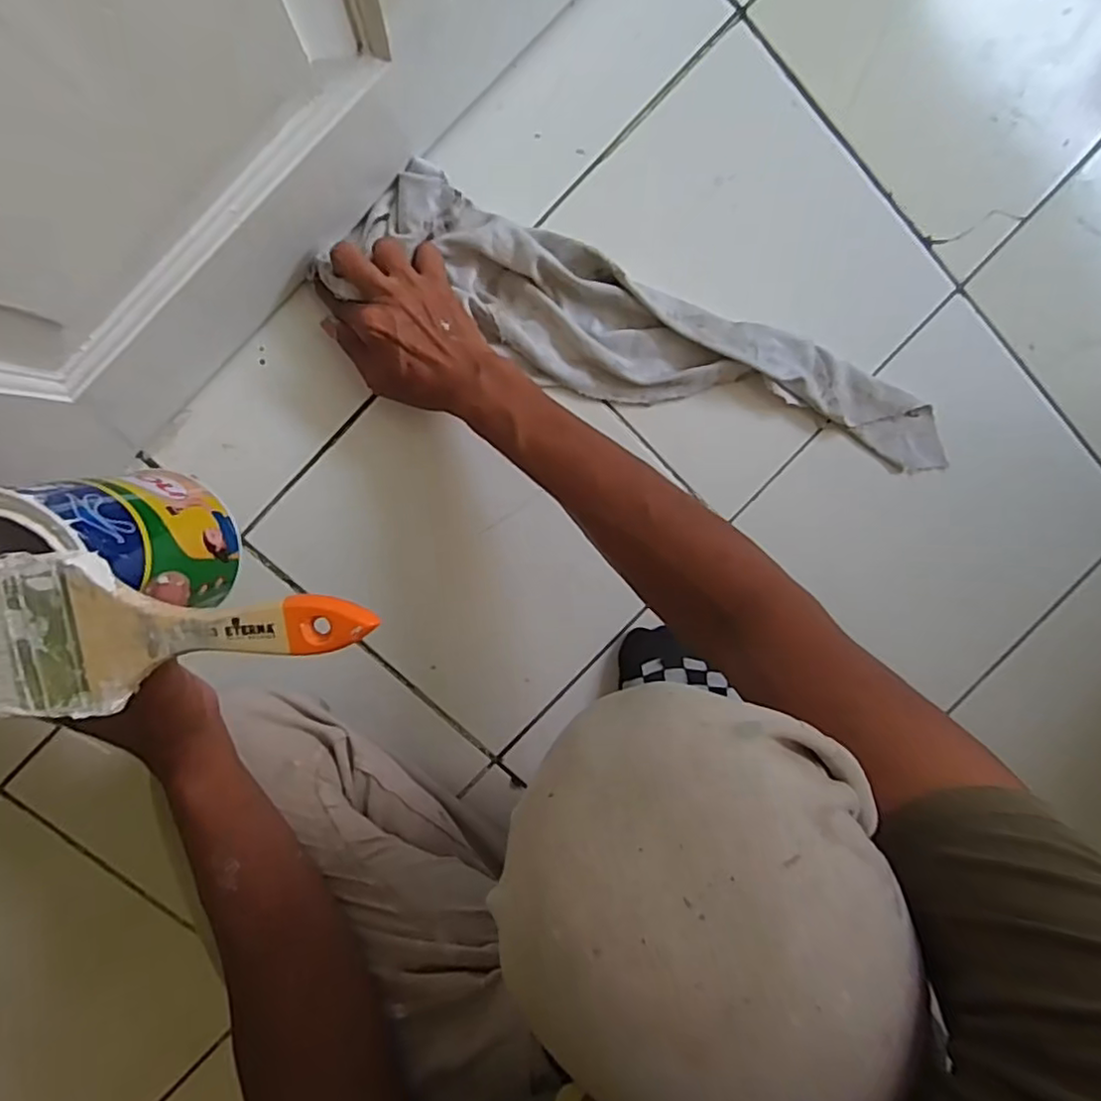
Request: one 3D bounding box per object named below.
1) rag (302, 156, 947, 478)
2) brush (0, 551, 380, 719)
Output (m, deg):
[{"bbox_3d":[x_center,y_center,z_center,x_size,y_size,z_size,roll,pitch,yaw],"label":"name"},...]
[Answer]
[{"bbox_3d":[0.098,-0.171,0.537,0.526,0.032,0.110,17,96,-9],"label":"rag"},{"bbox_3d":[-0.183,0.037,0.281,0.206,0.009,0.070,-3,98,3],"label":"brush"}]

